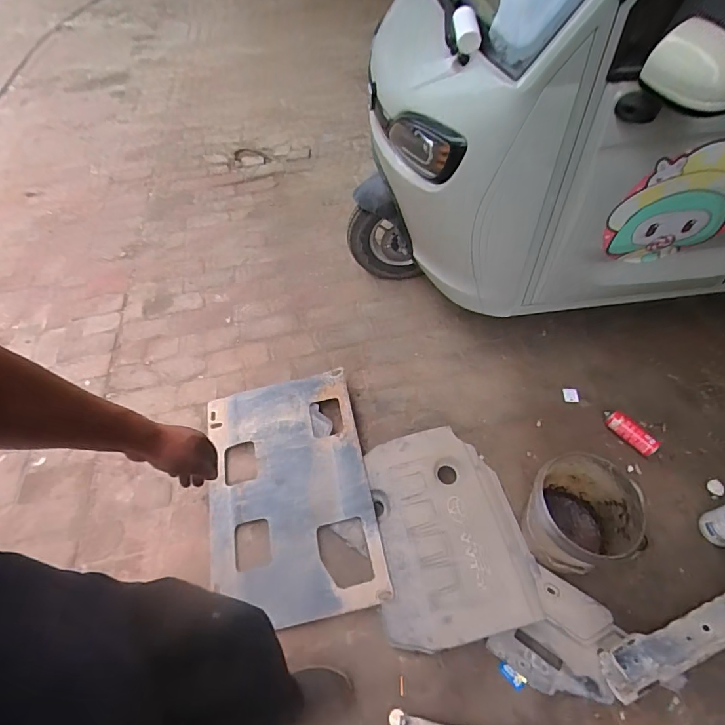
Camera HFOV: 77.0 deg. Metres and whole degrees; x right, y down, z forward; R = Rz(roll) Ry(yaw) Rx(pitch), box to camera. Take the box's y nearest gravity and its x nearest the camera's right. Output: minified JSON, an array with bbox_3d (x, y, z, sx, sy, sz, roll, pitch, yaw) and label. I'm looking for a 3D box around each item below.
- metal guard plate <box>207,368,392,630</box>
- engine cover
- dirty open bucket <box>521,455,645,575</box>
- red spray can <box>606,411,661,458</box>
[{"bbox_3d":[-0.239,0.405,1.447,0.512,0.040,0.781,-15,60,3],"label":"metal guard plate"},{"bbox_3d":[0.224,0.452,1.256,0.398,0.082,0.557,-12,53,-7],"label":"engine cover"},{"bbox_3d":[0.552,0.395,1.176,0.249,0.235,0.250,-21,55,-13],"label":"dirty open bucket"},{"bbox_3d":[0.828,0.218,1.404,0.069,0.047,0.169,-37,60,-23],"label":"red spray can"}]

